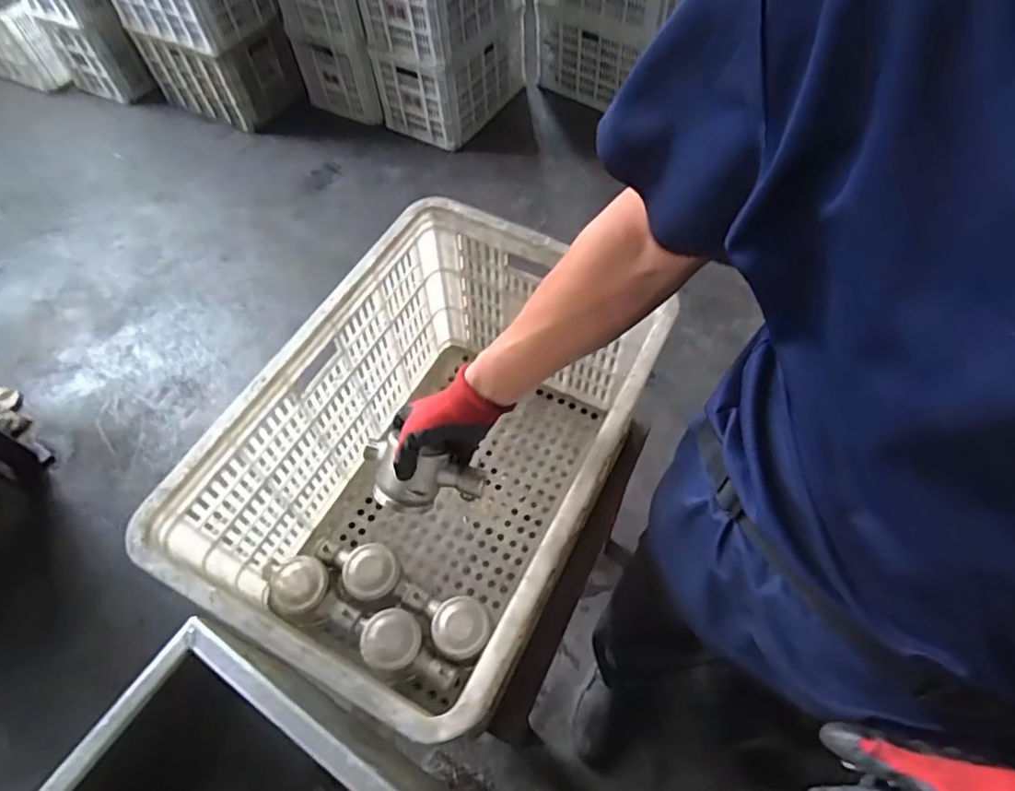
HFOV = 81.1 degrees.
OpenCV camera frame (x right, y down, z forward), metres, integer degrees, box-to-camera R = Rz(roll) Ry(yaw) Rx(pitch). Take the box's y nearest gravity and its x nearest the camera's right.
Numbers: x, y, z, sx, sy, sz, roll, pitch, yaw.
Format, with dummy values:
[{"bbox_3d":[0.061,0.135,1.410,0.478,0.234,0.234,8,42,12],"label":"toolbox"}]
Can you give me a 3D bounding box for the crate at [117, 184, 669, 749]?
[{"bbox_3d":[-0.073,0.093,0.764,0.373,0.343,0.541,24,61,16],"label":"crate"}]

